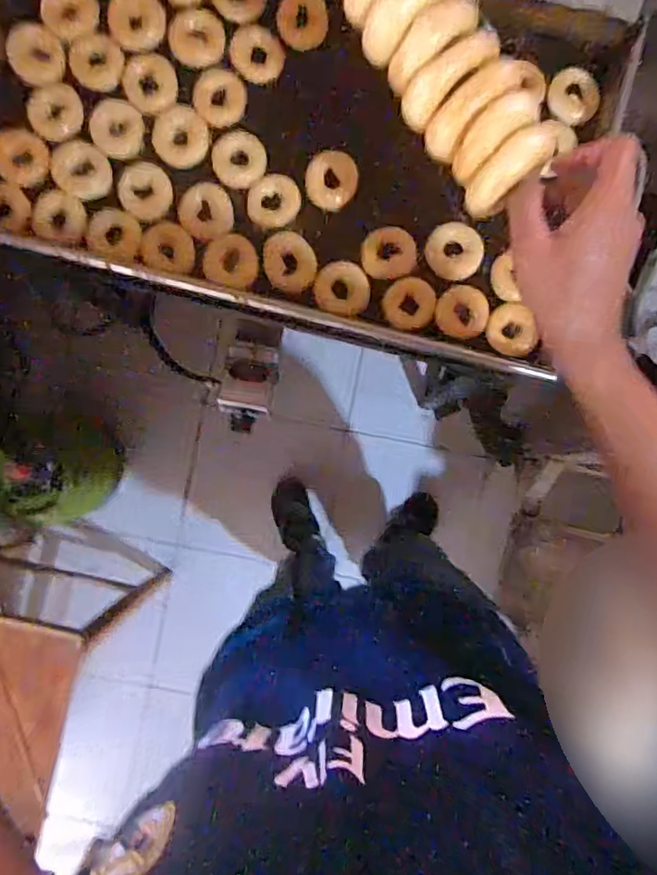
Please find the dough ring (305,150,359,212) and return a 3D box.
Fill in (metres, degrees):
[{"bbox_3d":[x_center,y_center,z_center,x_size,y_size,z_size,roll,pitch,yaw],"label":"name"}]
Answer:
[{"bbox_3d":[0.005,-0.357,0.793,0.070,0.013,0.073,0,91,-1],"label":"dough ring"}]

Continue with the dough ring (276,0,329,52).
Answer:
[{"bbox_3d":[-0.036,-0.576,0.786,0.068,0.016,0.081,-18,91,-1],"label":"dough ring"}]

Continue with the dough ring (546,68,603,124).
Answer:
[{"bbox_3d":[0.342,-0.475,0.796,0.071,0.028,0.055,39,90,-2],"label":"dough ring"}]

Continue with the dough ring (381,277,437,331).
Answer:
[{"bbox_3d":[0.113,-0.188,0.802,0.071,0.018,0.069,0,91,-1],"label":"dough ring"}]

